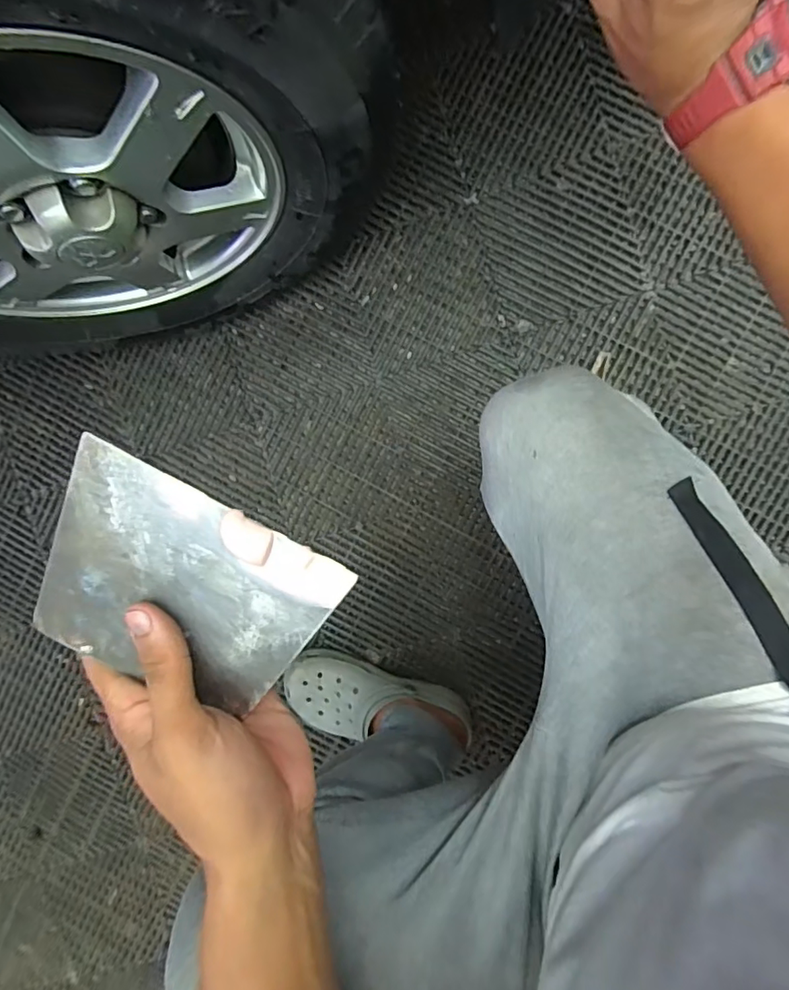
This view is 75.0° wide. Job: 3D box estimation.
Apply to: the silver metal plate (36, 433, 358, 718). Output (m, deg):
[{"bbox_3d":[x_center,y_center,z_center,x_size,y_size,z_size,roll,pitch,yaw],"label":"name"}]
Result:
[{"bbox_3d":[-0.105,0.046,0.253,0.132,0.004,0.095,24,94,-3],"label":"silver metal plate"}]

